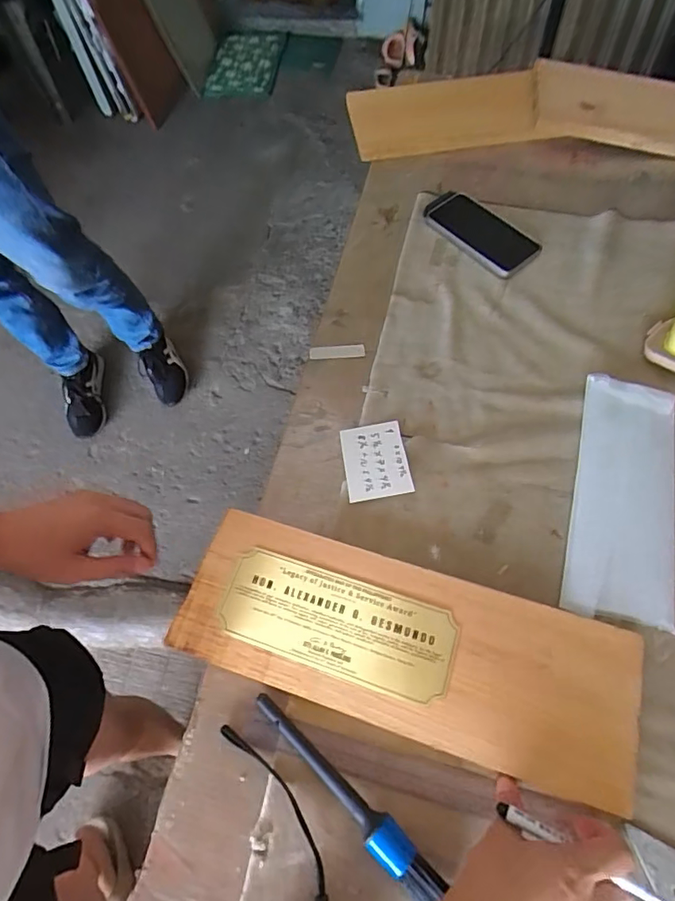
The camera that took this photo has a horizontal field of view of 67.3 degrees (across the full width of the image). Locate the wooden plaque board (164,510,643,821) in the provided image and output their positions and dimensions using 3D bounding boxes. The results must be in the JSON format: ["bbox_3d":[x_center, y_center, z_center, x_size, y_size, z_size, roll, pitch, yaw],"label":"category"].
[{"bbox_3d":[0.059,0.181,0.479,0.413,0.022,0.148,15,65,9],"label":"wooden plaque board"}]

